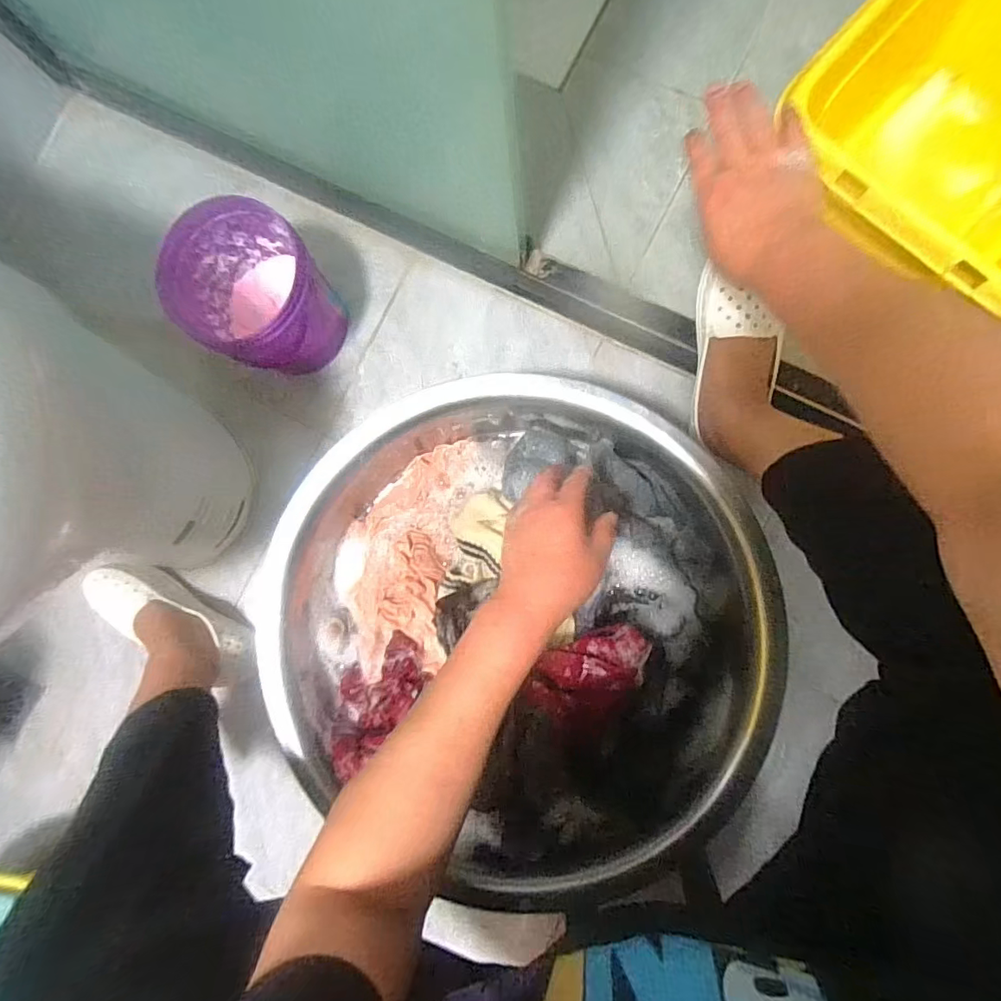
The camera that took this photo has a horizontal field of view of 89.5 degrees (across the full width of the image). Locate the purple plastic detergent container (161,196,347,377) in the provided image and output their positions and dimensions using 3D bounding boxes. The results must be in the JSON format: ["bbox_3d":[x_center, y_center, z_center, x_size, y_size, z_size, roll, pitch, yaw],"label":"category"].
[{"bbox_3d":[-0.316,-0.270,0.675,0.165,0.175,0.177,0,87,6],"label":"purple plastic detergent container"}]

